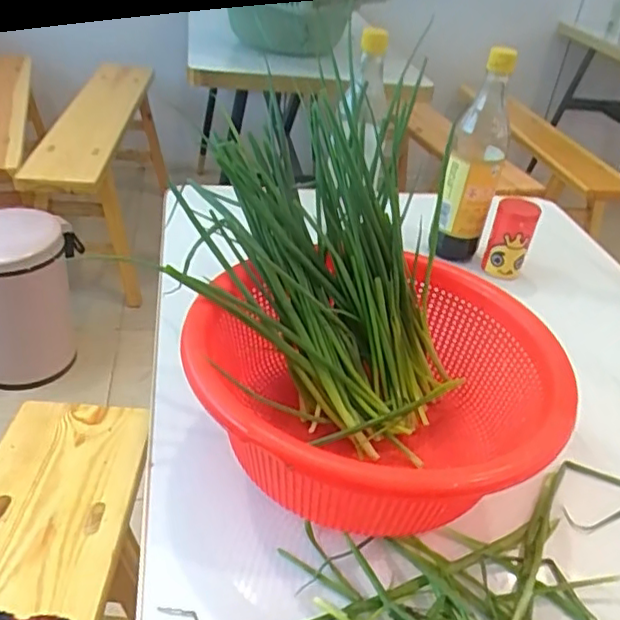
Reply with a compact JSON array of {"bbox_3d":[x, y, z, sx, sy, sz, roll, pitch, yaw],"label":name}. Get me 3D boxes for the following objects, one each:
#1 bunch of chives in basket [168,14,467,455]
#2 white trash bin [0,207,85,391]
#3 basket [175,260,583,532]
[{"bbox_3d":[0.012,-0.055,0.551,0.225,0.174,0.302,5,35,-3],"label":"bunch of chives in basket"},{"bbox_3d":[-0.698,-0.037,1.500,0.284,0.372,0.276,0,36,-10],"label":"white trash bin"},{"bbox_3d":[0.050,0.068,0.476,0.272,0.110,0.242,-5,37,-16],"label":"basket"}]

